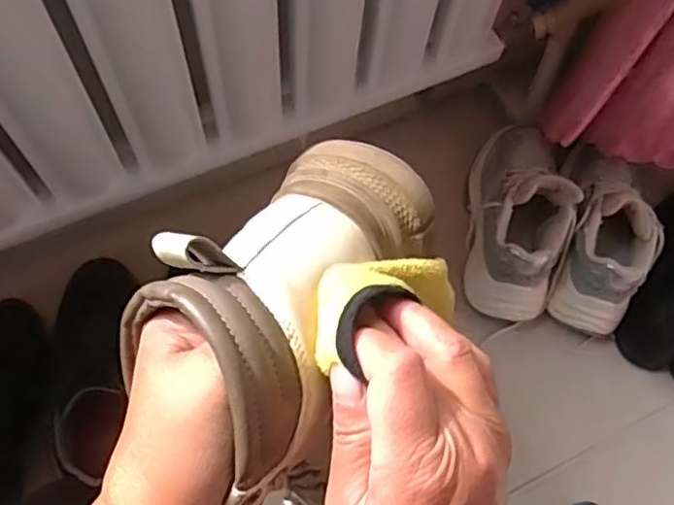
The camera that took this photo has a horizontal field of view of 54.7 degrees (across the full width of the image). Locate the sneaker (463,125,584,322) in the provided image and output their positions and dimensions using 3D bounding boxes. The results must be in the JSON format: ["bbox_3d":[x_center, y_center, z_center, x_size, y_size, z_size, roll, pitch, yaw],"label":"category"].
[{"bbox_3d":[0.223,-0.050,0.792,0.108,0.115,0.243,12,67,2],"label":"sneaker"}]

